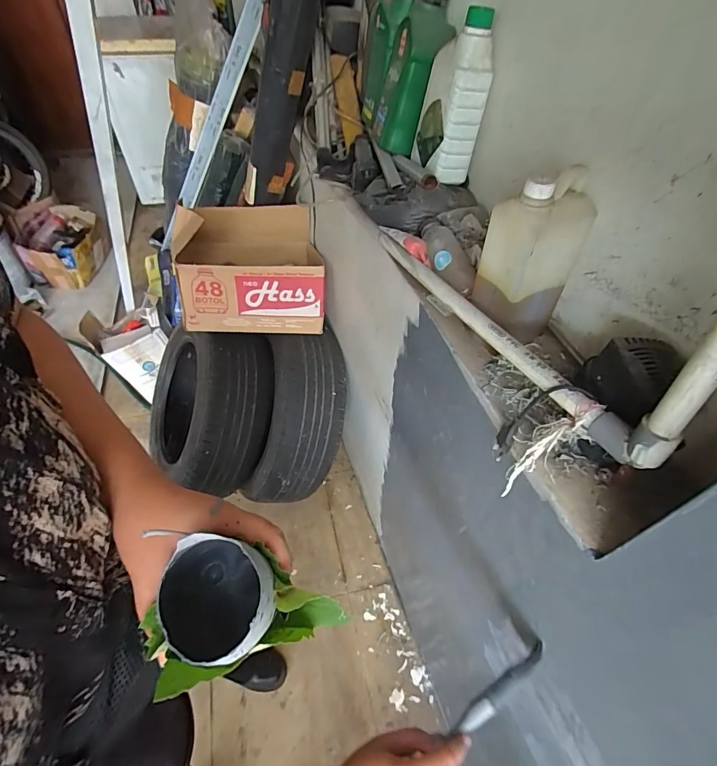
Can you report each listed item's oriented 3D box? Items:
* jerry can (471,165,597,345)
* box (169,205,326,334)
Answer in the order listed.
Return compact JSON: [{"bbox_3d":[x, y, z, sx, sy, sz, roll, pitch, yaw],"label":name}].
[{"bbox_3d":[0.197,-0.141,0.483,0.092,0.184,0.072,-22,55,-19],"label":"jerry can"},{"bbox_3d":[-0.286,-0.301,1.105,0.379,0.208,0.266,-2,51,-4],"label":"box"}]

